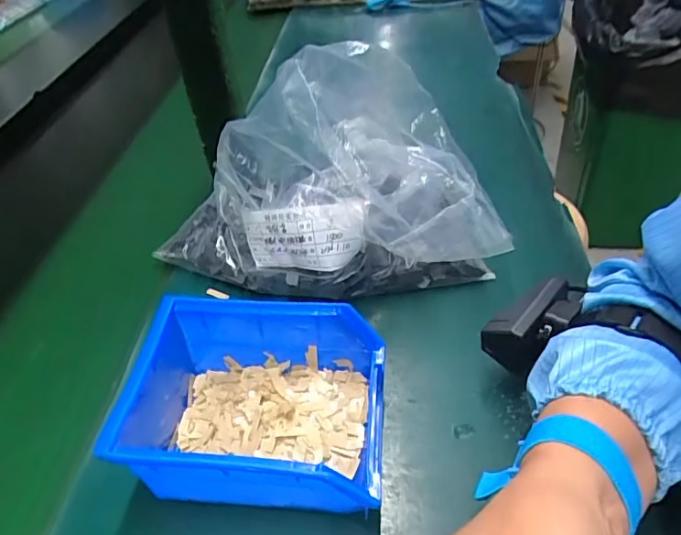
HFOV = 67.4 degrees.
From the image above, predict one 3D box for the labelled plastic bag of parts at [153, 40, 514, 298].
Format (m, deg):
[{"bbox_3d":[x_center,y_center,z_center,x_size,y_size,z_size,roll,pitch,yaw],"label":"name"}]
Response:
[{"bbox_3d":[-0.011,-0.087,0.426,0.280,0.173,0.182,4,44,10],"label":"labelled plastic bag of parts"}]

